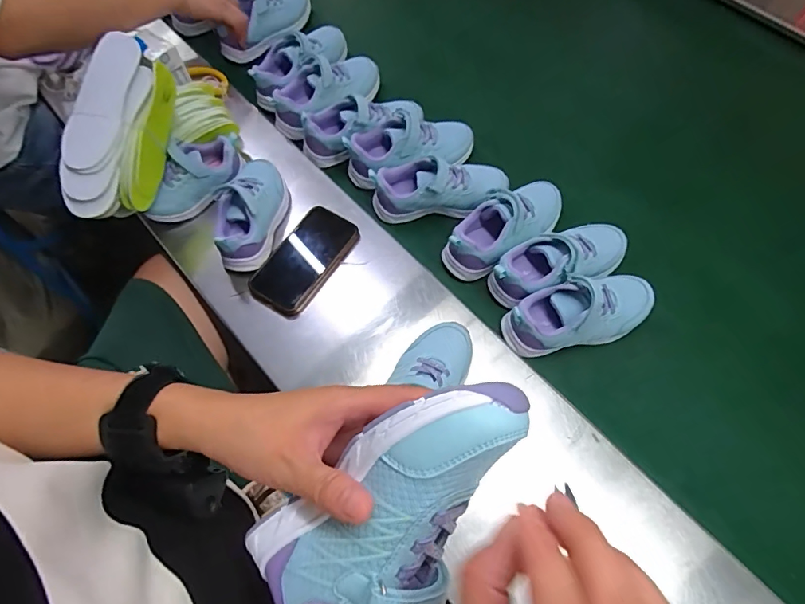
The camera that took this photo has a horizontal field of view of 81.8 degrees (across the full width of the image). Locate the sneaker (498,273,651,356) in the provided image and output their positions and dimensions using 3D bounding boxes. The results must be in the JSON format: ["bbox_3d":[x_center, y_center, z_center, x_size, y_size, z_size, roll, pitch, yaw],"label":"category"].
[{"bbox_3d":[0.217,0.012,0.566,0.187,0.070,0.076,-12,68,-7],"label":"sneaker"}]

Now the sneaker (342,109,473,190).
[{"bbox_3d":[0.012,-0.223,0.676,0.187,0.066,0.084,-9,67,-6],"label":"sneaker"}]

